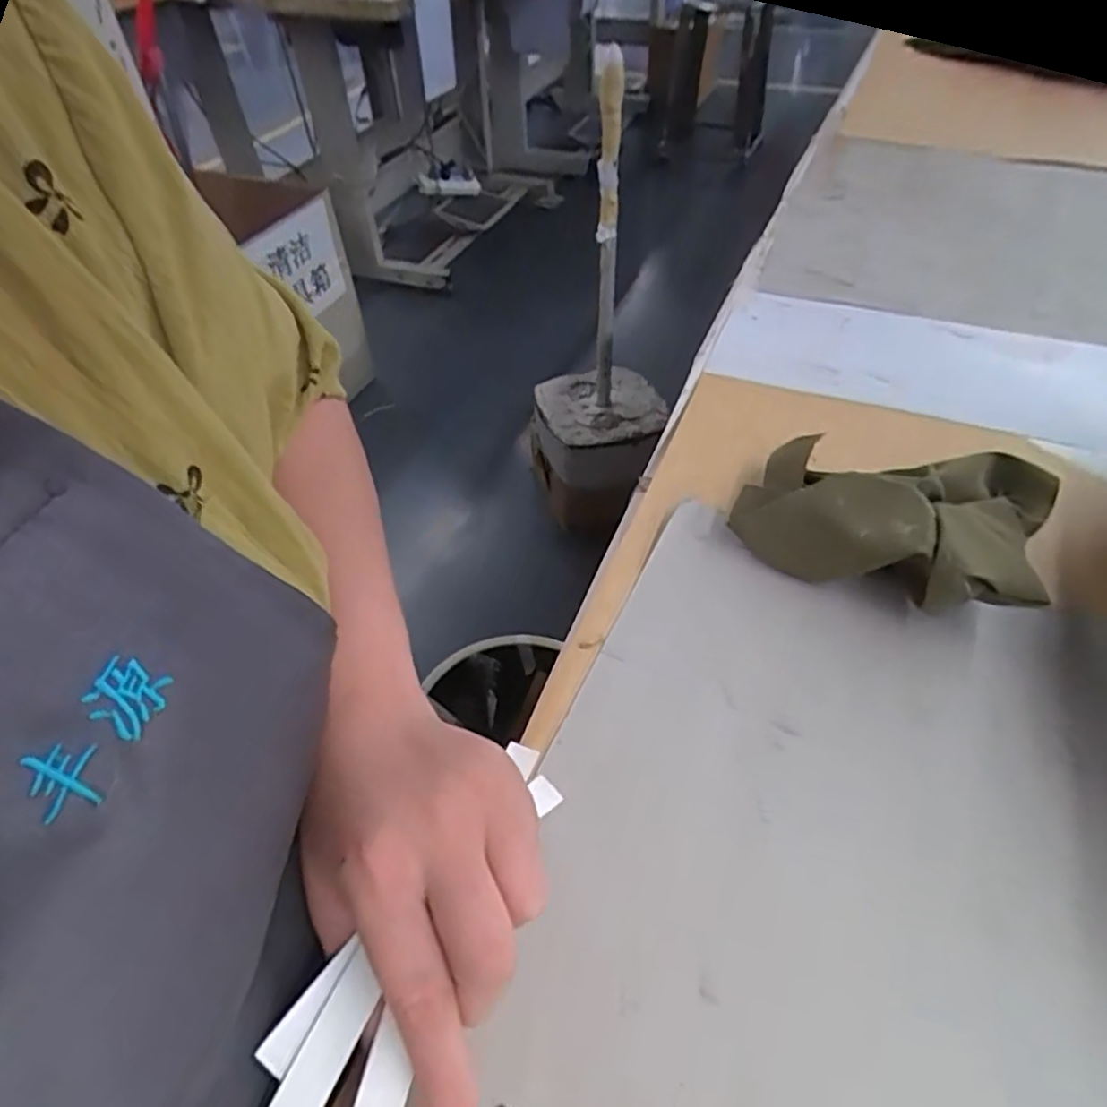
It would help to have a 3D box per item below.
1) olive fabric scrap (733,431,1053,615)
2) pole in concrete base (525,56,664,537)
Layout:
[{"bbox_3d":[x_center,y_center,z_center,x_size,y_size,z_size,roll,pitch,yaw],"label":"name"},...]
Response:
[{"bbox_3d":[0.176,-0.021,0.377,0.145,0.046,0.097,18,50,18],"label":"olive fabric scrap"},{"bbox_3d":[0.074,-0.365,1.187,0.240,0.700,0.209,1,47,3],"label":"pole in concrete base"}]

